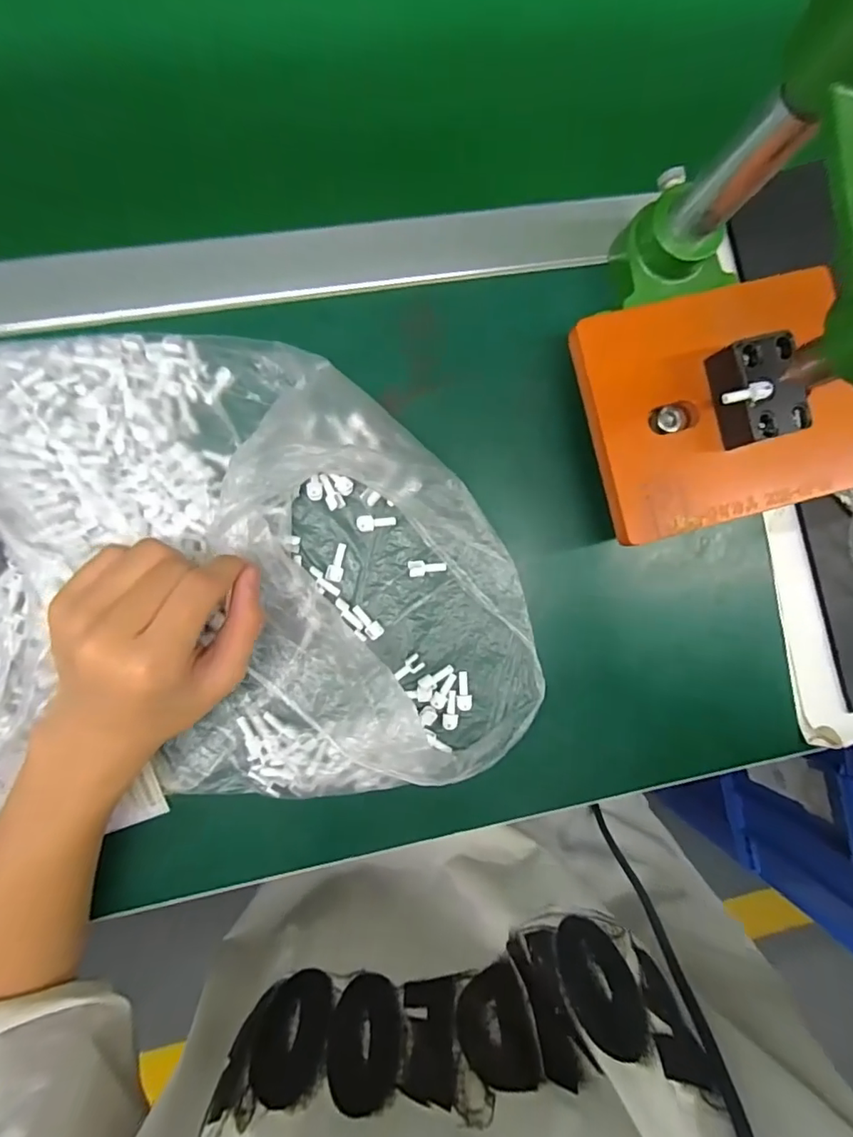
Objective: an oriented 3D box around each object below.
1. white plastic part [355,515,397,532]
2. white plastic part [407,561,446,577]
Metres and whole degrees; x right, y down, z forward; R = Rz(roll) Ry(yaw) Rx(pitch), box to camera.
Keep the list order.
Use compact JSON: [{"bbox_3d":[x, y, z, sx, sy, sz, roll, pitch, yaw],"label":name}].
[{"bbox_3d":[-0.031,-0.028,0.322,0.024,0.006,0.010,-6,93,-22],"label":"white plastic part"},{"bbox_3d":[0.001,-0.001,0.326,0.024,0.006,0.010,-6,91,-6],"label":"white plastic part"}]

